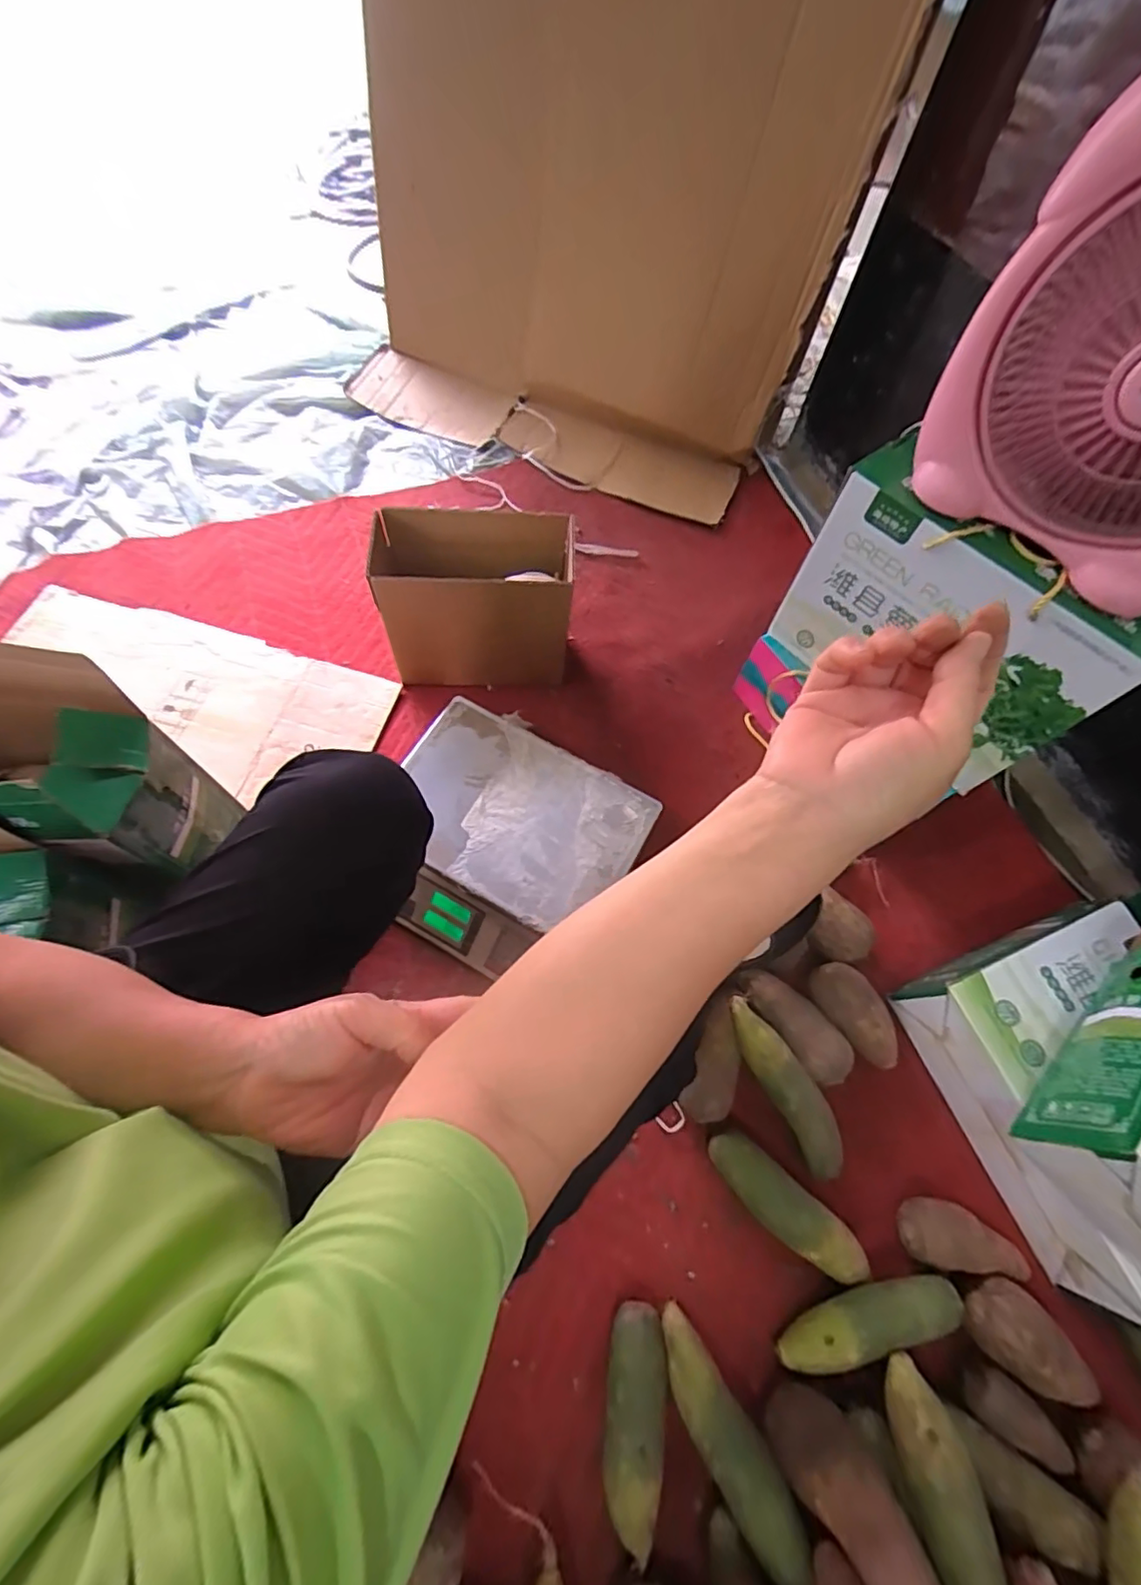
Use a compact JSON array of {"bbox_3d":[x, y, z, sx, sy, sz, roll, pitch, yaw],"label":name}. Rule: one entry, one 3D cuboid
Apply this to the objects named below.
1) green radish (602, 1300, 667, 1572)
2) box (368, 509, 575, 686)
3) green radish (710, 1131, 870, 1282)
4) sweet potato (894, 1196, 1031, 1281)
[{"bbox_3d":[0.063,0.632,0.579,0.061,0.059,0.189,6,65,0],"label":"green radish"},{"bbox_3d":[-0.146,-0.279,0.883,0.283,0.238,0.149,-2,65,-4],"label":"box"},{"bbox_3d":[0.244,0.470,0.662,0.194,0.057,0.056,37,69,14],"label":"green radish"},{"bbox_3d":[0.443,0.502,0.658,0.144,0.046,0.064,9,65,1],"label":"sweet potato"}]

